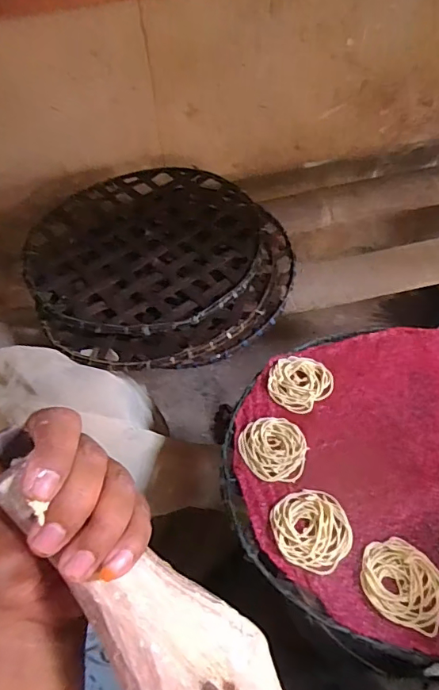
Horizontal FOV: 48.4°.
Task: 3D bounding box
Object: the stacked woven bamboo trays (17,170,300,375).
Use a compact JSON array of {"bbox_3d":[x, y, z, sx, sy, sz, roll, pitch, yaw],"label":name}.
[{"bbox_3d":[-0.090,-0.132,0.748,0.382,0.064,0.417,-25,51,-15],"label":"stacked woven bamboo trays"}]

